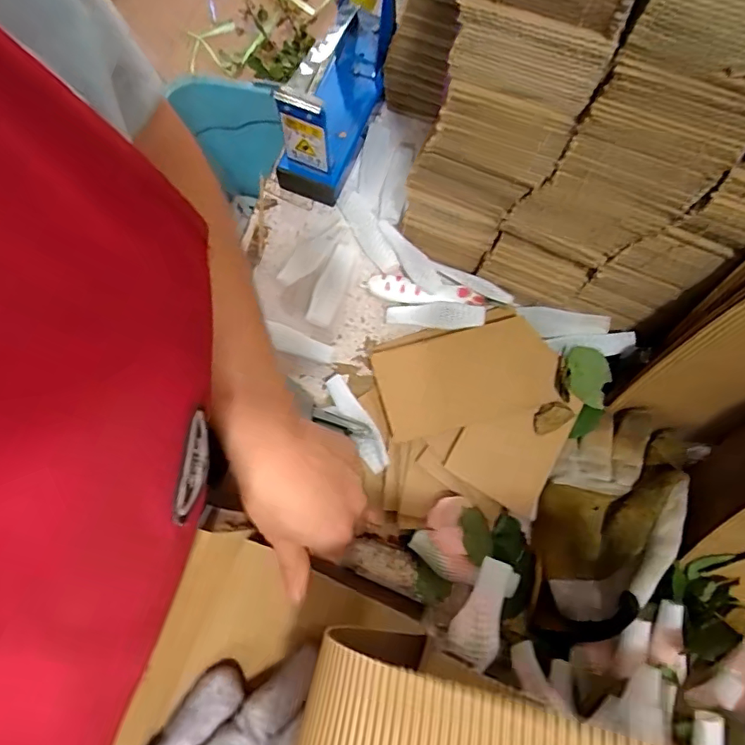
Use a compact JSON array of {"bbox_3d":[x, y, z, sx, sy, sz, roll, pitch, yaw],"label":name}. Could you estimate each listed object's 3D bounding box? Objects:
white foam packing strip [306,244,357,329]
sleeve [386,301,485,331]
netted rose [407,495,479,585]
[{"bbox_3d":[-0.039,-0.084,0.502,0.026,0.015,0.085,20,77,5],"label":"white foam packing strip"},{"bbox_3d":[0.056,-0.051,0.478,0.090,0.006,0.027,4,75,23],"label":"sleeve"},{"bbox_3d":[0.065,0.134,0.422,0.054,0.026,0.059,33,79,8],"label":"netted rose"}]

